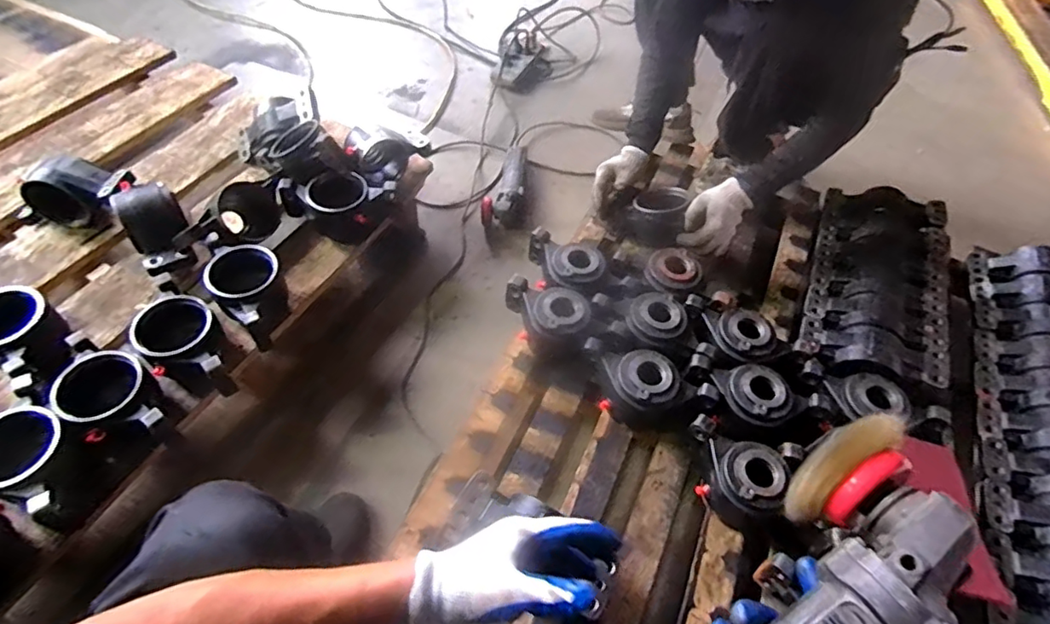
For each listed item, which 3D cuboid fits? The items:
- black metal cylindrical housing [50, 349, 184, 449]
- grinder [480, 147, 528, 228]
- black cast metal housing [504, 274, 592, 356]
[{"bbox_3d":[-0.596,0.150,0.844,0.168,0.123,0.113,25,56,12],"label":"black metal cylindrical housing"},{"bbox_3d":[-0.041,-0.329,1.405,0.095,0.064,0.283,8,52,2],"label":"grinder"},{"bbox_3d":[0.044,0.000,1.012,0.105,0.088,0.149,-19,58,-18],"label":"black cast metal housing"}]

